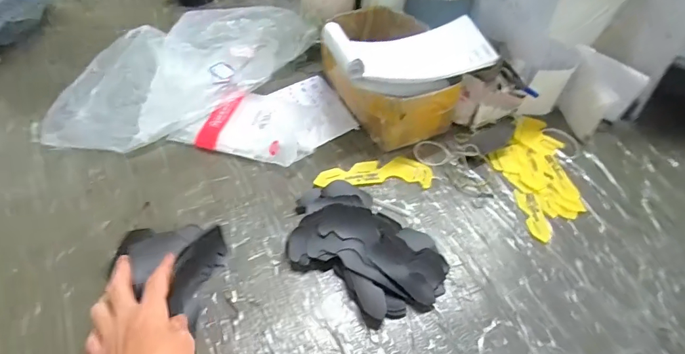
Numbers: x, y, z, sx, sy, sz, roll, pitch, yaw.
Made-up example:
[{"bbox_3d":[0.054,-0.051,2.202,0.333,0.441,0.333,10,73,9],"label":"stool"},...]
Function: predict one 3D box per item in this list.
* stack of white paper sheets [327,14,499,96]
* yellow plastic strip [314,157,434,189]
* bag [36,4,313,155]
[{"bbox_3d":[0.087,-0.153,0.577,0.206,0.055,0.102,-15,55,-17],"label":"stack of white paper sheets"},{"bbox_3d":[0.041,-0.006,0.571,0.147,0.008,0.041,-1,50,-8],"label":"yellow plastic strip"},{"bbox_3d":[-0.240,-0.165,0.652,0.381,0.041,0.228,-31,60,-28],"label":"bag"}]

